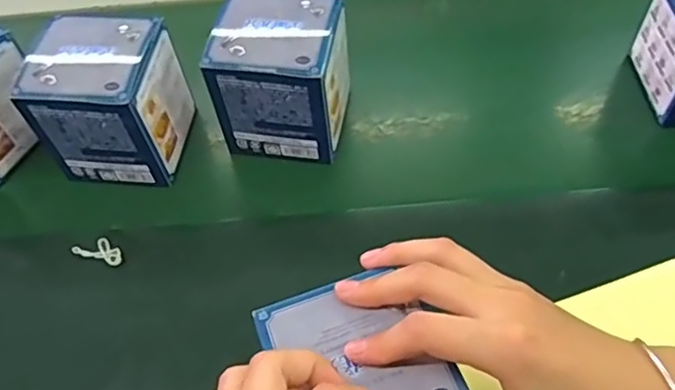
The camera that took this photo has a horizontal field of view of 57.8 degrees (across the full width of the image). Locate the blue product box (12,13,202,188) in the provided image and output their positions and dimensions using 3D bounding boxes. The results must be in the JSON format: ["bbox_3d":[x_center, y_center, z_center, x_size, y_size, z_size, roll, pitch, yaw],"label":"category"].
[{"bbox_3d":[-0.161,-0.068,0.434,0.092,0.089,0.081,4,57,7],"label":"blue product box"}]

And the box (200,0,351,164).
[{"bbox_3d":[-0.037,-0.084,0.440,0.093,0.095,0.081,5,57,8],"label":"box"}]

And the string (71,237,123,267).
[{"bbox_3d":[-0.163,0.037,0.417,0.035,0.007,0.015,14,59,13],"label":"string"}]

